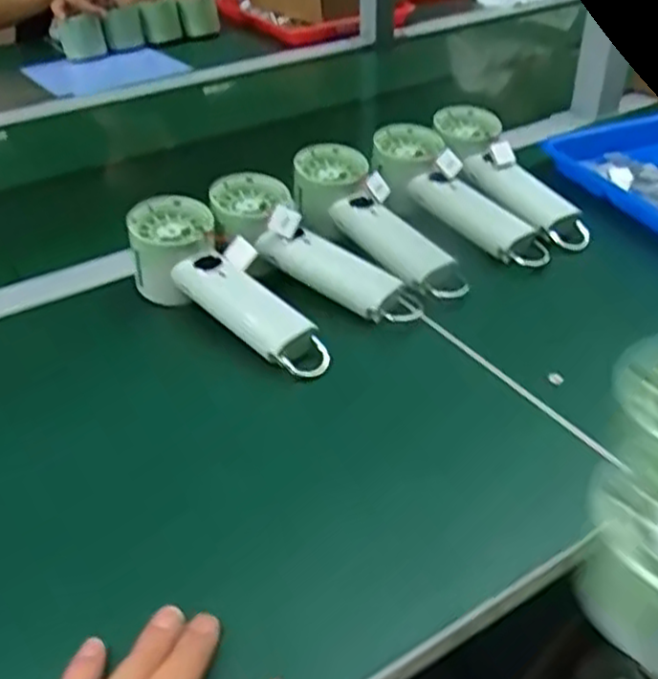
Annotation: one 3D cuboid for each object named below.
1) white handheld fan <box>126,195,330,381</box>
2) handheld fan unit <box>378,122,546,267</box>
[{"bbox_3d":[-0.074,-0.041,0.532,0.185,0.064,0.067,28,47,34],"label":"white handheld fan"},{"bbox_3d":[0.116,-0.127,0.644,0.087,0.051,0.199,-24,57,-25],"label":"handheld fan unit"}]

